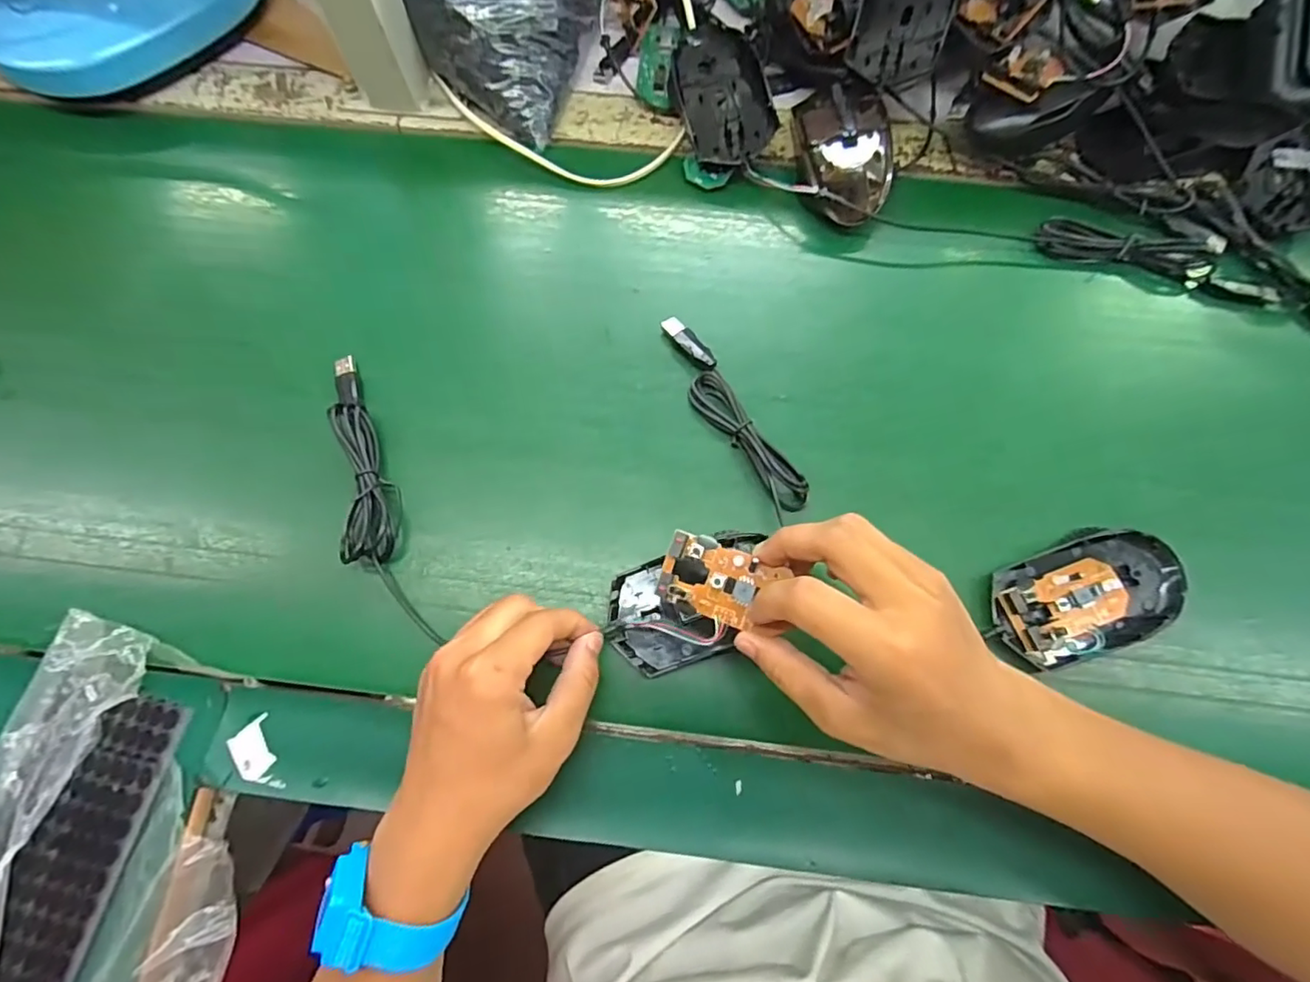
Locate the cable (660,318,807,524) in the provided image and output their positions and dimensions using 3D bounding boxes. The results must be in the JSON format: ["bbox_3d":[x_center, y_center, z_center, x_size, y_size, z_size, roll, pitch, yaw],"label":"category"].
[{"bbox_3d":[0.046,-0.051,0.364,0.027,0.017,0.150,-30,75,-8],"label":"cable"}]

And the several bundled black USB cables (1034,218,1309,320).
[{"bbox_3d":[0.377,-0.152,0.395,0.219,0.021,0.040,21,74,7],"label":"several bundled black USB cables"}]

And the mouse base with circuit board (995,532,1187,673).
[{"bbox_3d":[0.250,0.060,0.332,0.112,0.015,0.059,-20,74,-5],"label":"mouse base with circuit board"}]

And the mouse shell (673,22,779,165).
[{"bbox_3d":[0.049,-0.287,0.424,0.061,0.034,0.107,-13,73,-3],"label":"mouse shell"}]

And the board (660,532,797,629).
[{"bbox_3d":[0.029,0.045,0.285,0.054,0.012,0.038,28,75,9],"label":"board"}]

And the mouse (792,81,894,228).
[{"bbox_3d":[0.136,-0.241,0.406,0.067,0.043,0.108,-2,73,0],"label":"mouse"}]

